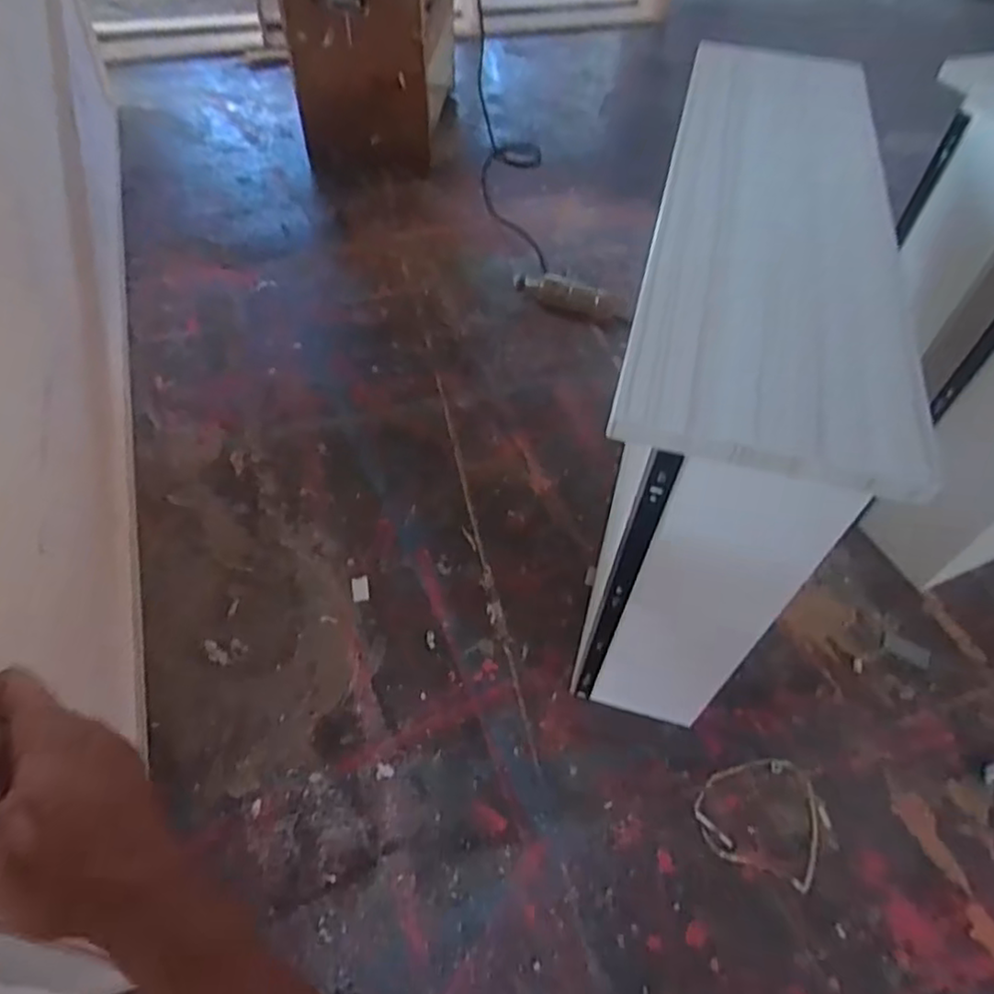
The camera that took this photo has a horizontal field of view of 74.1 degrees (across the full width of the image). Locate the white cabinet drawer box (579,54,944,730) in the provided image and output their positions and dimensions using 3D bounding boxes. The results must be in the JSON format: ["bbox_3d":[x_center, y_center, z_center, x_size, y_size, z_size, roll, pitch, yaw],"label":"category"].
[{"bbox_3d":[0.233,-0.102,0.723,0.185,0.452,0.696,13,53,8],"label":"white cabinet drawer box"}]

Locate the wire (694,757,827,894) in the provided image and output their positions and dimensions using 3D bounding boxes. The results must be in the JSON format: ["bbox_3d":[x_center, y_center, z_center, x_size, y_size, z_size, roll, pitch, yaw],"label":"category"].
[{"bbox_3d":[0.290,0.336,0.709,0.127,0.025,0.137,0,52,0],"label":"wire"}]

